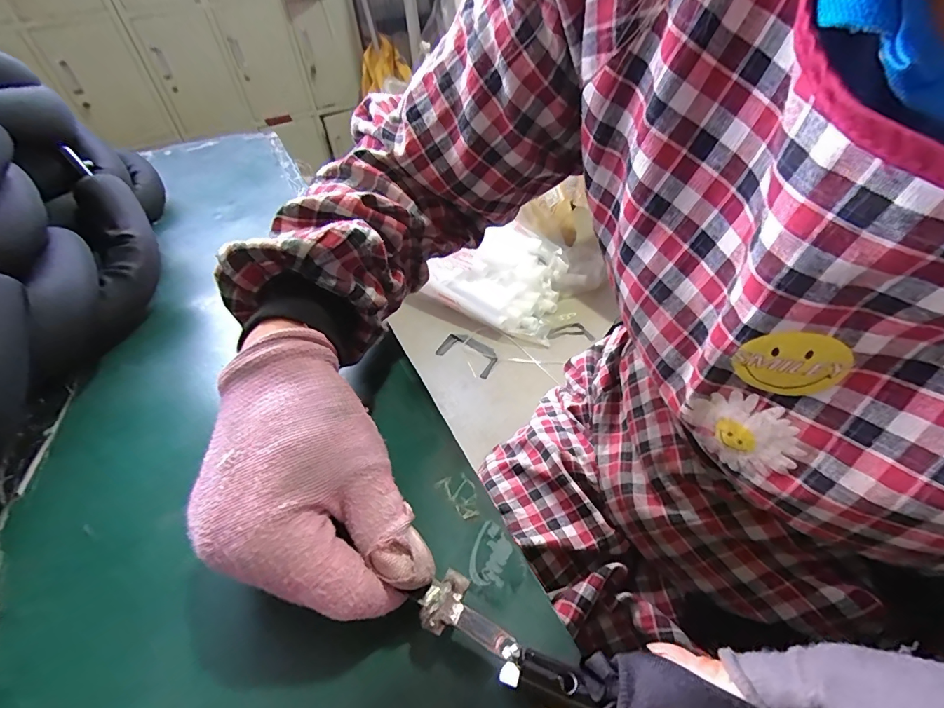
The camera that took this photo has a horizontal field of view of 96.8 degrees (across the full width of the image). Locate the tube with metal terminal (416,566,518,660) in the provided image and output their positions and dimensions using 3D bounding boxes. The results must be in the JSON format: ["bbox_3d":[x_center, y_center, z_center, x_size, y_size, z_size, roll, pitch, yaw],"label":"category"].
[{"bbox_3d":[-0.001,0.108,0.170,0.042,0.004,0.024,23,50,27],"label":"tube with metal terminal"}]

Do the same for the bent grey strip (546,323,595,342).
[{"bbox_3d":[0.329,-0.076,1.395,0.151,0.006,0.088,0,40,15],"label":"bent grey strip"}]

